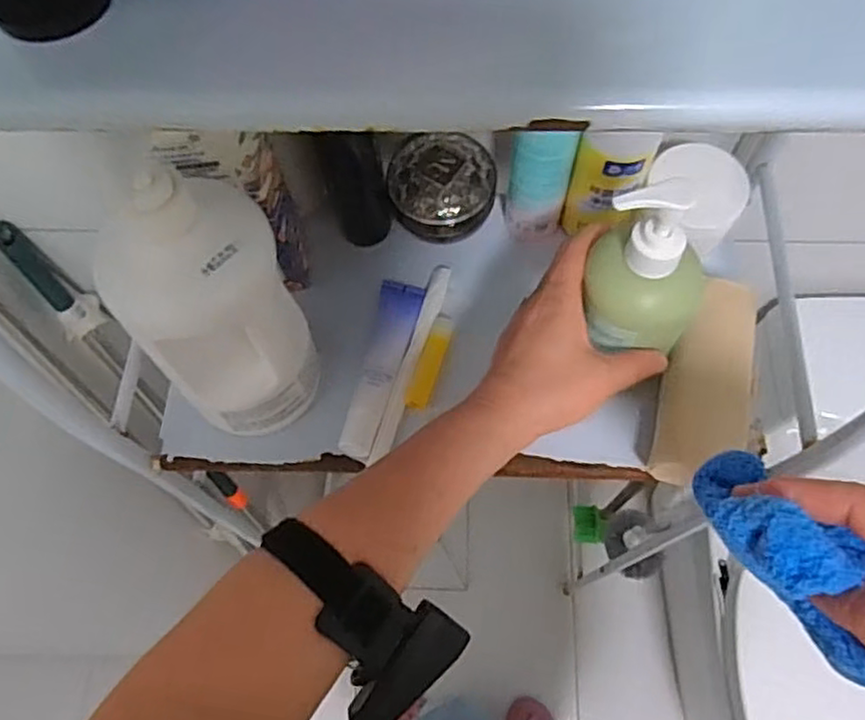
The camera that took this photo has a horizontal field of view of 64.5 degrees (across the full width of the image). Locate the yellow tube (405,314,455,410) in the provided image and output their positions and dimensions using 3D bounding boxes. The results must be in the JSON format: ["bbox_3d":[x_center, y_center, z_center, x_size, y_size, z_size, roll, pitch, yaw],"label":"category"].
[{"bbox_3d":[0.000,0.000,0.512,0.017,0.009,0.080,16,69,7],"label":"yellow tube"}]

